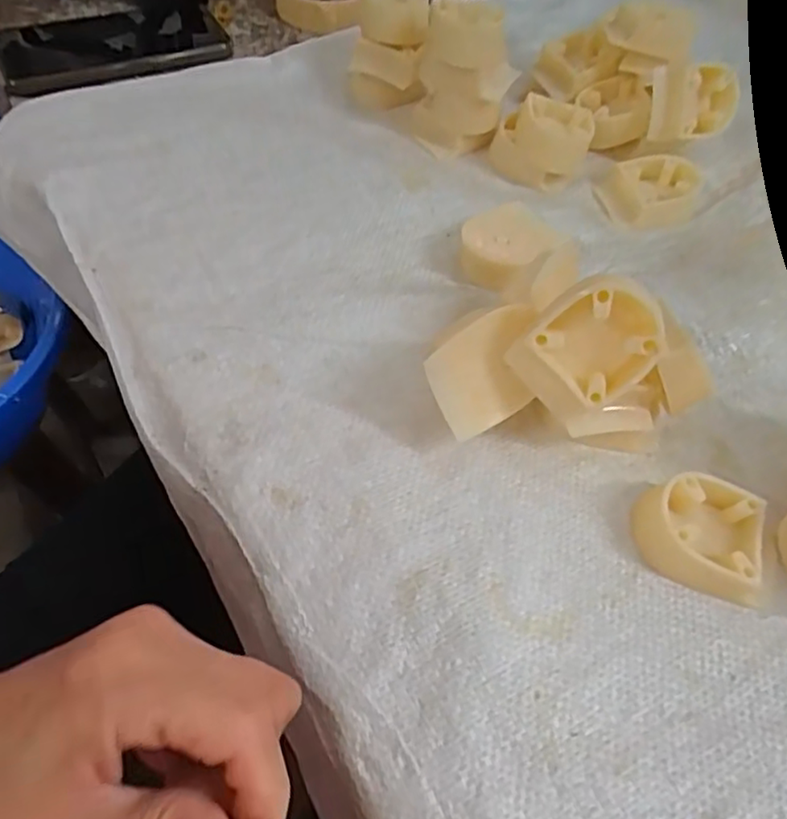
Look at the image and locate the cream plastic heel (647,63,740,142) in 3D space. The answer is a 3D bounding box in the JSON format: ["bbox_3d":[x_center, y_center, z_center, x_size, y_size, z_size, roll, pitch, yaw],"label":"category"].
[{"bbox_3d":[0.202,-0.210,0.436,0.057,0.047,0.032,-4,15,-16],"label":"cream plastic heel"}]

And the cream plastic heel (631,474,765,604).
[{"bbox_3d":[0.137,0.055,0.281,0.055,0.022,0.047,16,56,6],"label":"cream plastic heel"}]

